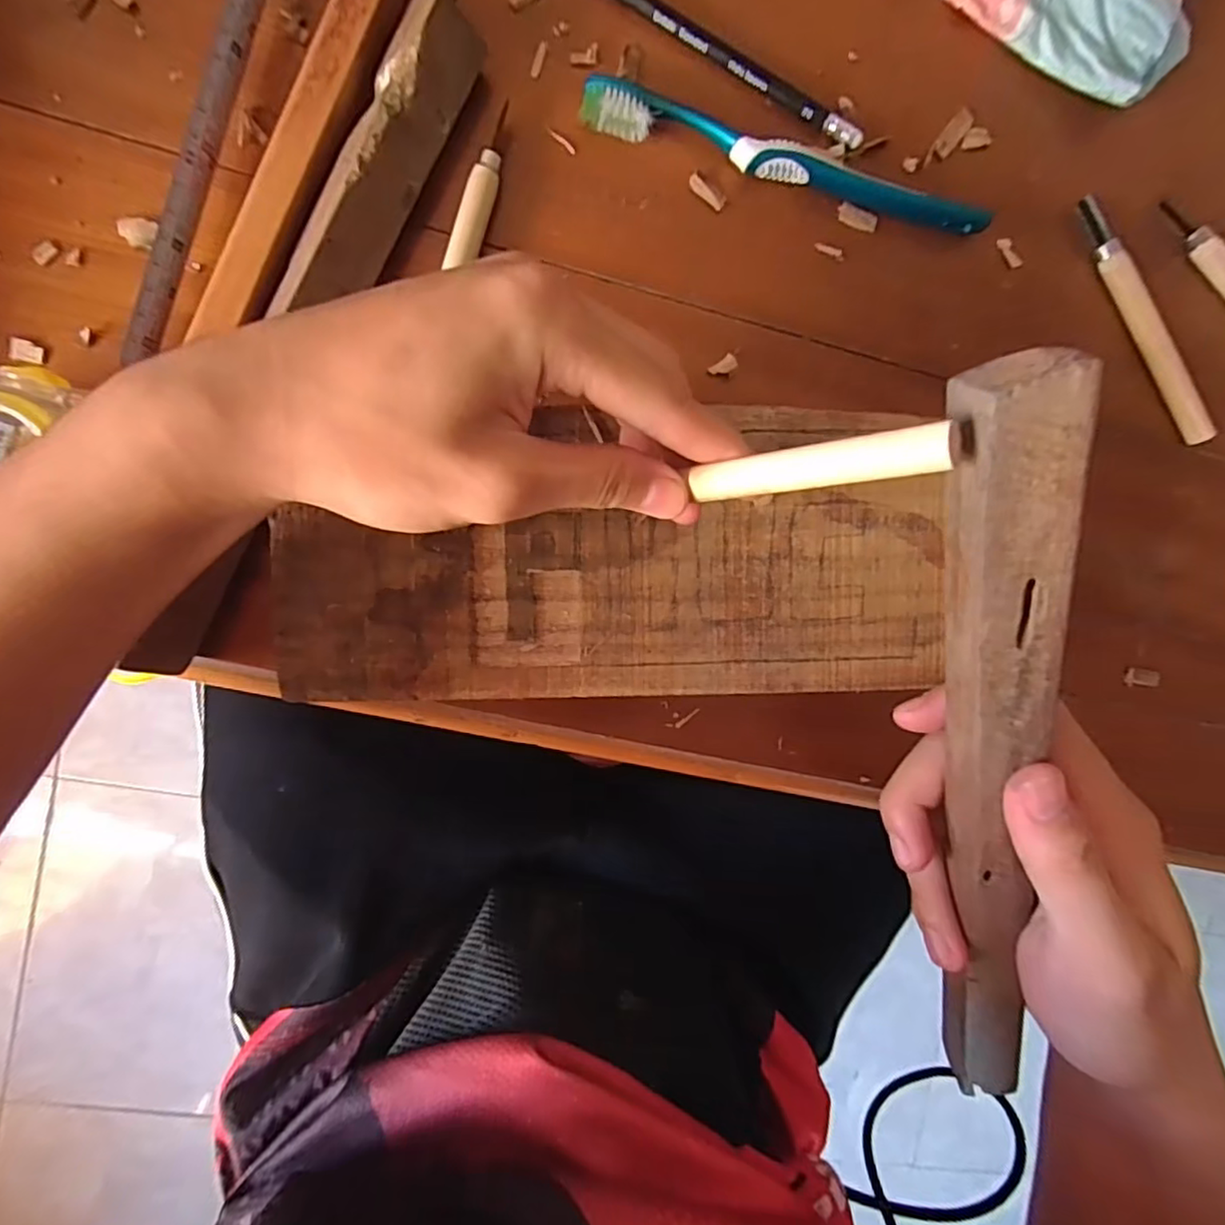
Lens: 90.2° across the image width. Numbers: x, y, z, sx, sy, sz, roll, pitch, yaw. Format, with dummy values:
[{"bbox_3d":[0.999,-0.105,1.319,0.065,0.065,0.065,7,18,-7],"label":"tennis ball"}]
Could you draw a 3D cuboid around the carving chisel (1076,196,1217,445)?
[{"bbox_3d":[0.254,-0.138,0.293,0.011,0.013,0.127,-31,96,-4],"label":"carving chisel"}]

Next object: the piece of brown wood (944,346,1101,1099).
[{"bbox_3d":[0.124,0.072,0.200,0.026,0.015,0.293,-18,117,-6],"label":"piece of brown wood"}]

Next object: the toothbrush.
[{"bbox_3d":[0.079,-0.197,0.268,0.185,0.013,0.017,13,92,-8],"label":"toothbrush"}]

